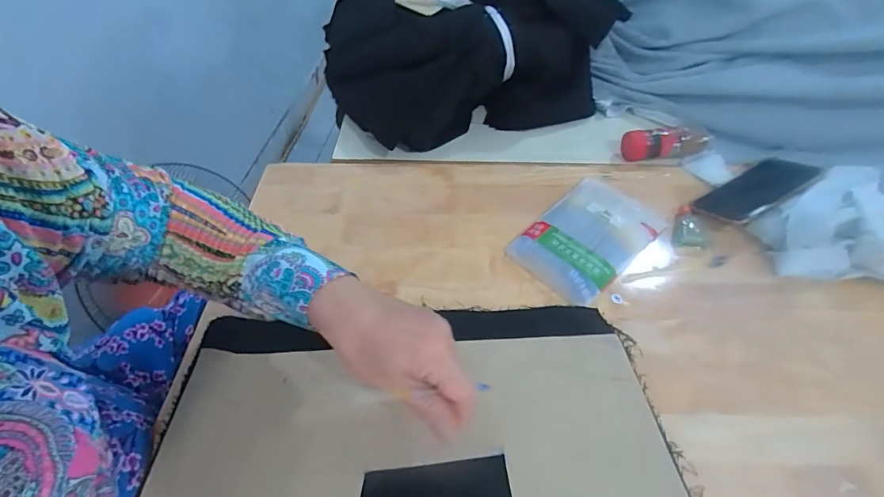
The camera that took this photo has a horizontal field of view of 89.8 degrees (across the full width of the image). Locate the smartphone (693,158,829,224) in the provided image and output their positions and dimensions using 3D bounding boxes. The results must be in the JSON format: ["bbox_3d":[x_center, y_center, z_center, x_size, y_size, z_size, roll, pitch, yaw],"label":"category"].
[{"bbox_3d":[0.382,-0.070,0.542,0.134,0.011,0.072,-32,36,-5],"label":"smartphone"}]

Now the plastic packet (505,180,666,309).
[{"bbox_3d":[0.172,-0.016,0.524,0.177,0.019,0.114,-37,59,-26],"label":"plastic packet"}]

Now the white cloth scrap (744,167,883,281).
[{"bbox_3d":[0.447,-0.012,0.488,0.148,0.065,0.146,-19,53,-15],"label":"white cloth scrap"}]

